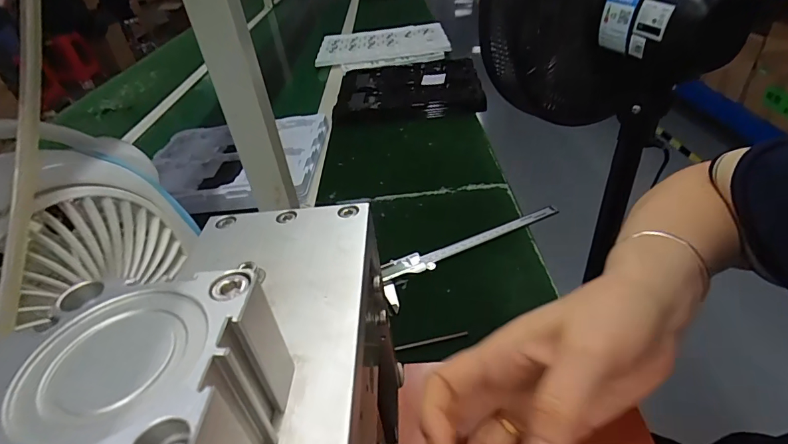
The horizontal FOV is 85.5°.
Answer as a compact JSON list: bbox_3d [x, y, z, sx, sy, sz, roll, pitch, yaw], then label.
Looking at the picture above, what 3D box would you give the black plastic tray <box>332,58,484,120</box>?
[{"bbox_3d":[0.036,-0.319,1.012,0.316,0.044,0.364,-4,36,4],"label":"black plastic tray"}]

